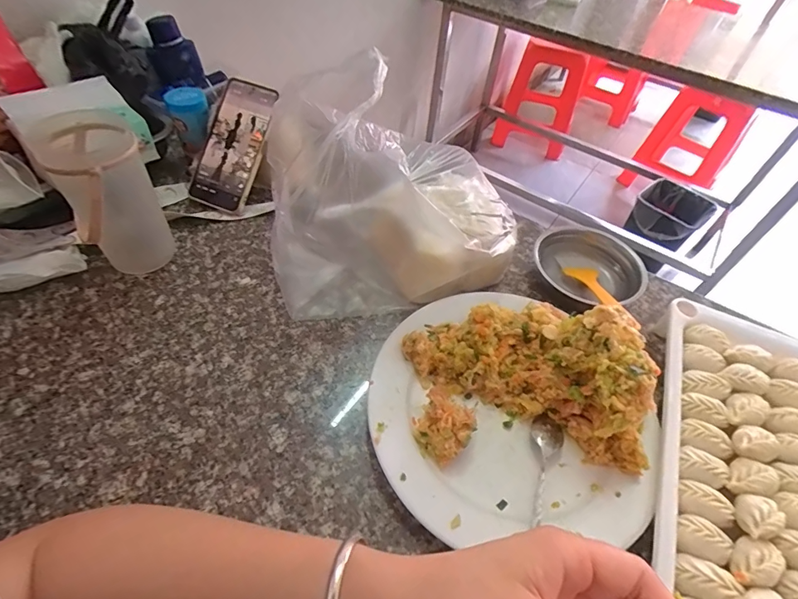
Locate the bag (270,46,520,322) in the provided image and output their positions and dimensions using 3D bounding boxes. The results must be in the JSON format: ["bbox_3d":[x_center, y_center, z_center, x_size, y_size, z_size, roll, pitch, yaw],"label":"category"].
[{"bbox_3d":[-0.014,-0.105,0.434,0.231,0.187,0.186,-13,53,-16],"label":"bag"}]

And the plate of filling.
[{"bbox_3d":[0.097,0.066,0.356,0.226,0.104,0.226,3,51,-4],"label":"plate of filling"}]

